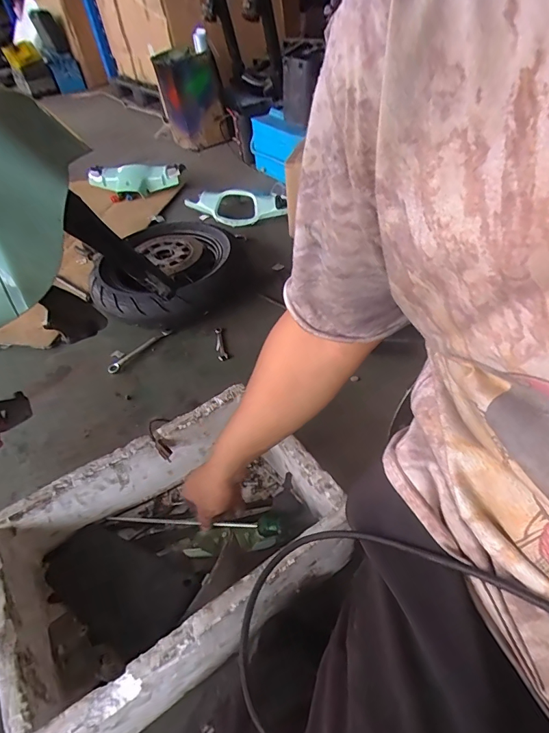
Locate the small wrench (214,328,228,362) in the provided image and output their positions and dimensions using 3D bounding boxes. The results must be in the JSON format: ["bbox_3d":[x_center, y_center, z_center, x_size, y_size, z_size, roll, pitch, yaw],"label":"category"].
[{"bbox_3d":[-0.139,-0.057,1.068,0.025,0.009,0.123,-14,44,-7],"label":"small wrench"}]

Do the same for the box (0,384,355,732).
[{"bbox_3d":[-0.148,0.263,0.626,0.437,0.150,0.305,-29,48,-20],"label":"box"}]

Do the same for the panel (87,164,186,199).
[{"bbox_3d":[-0.558,-0.752,1.690,0.390,0.116,0.094,-10,44,-3],"label":"panel"}]

